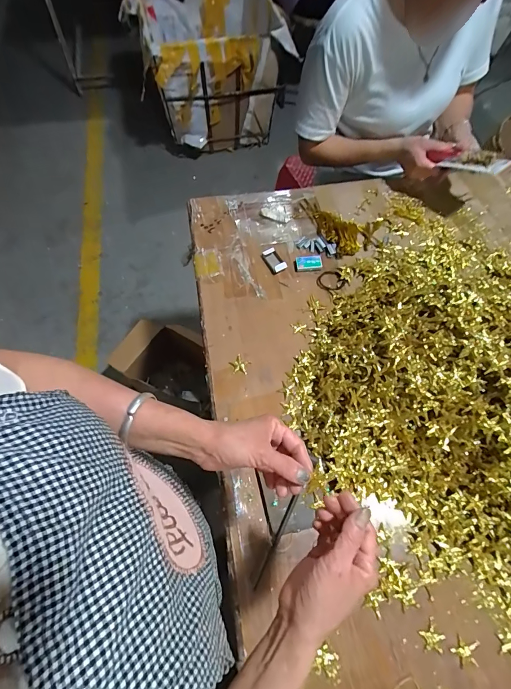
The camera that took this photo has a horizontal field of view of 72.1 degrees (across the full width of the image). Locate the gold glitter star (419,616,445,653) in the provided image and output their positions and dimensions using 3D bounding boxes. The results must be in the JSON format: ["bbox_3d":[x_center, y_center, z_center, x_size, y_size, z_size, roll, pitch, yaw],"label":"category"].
[{"bbox_3d":[0.241,0.401,0.479,0.033,0.004,0.037,-31,69,-13],"label":"gold glitter star"}]

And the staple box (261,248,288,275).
[{"bbox_3d":[0.038,-0.175,0.729,0.034,0.014,0.061,-28,68,-12],"label":"staple box"}]

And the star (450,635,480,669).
[{"bbox_3d":[0.280,0.412,0.467,0.035,0.004,0.033,14,66,7],"label":"star"}]

